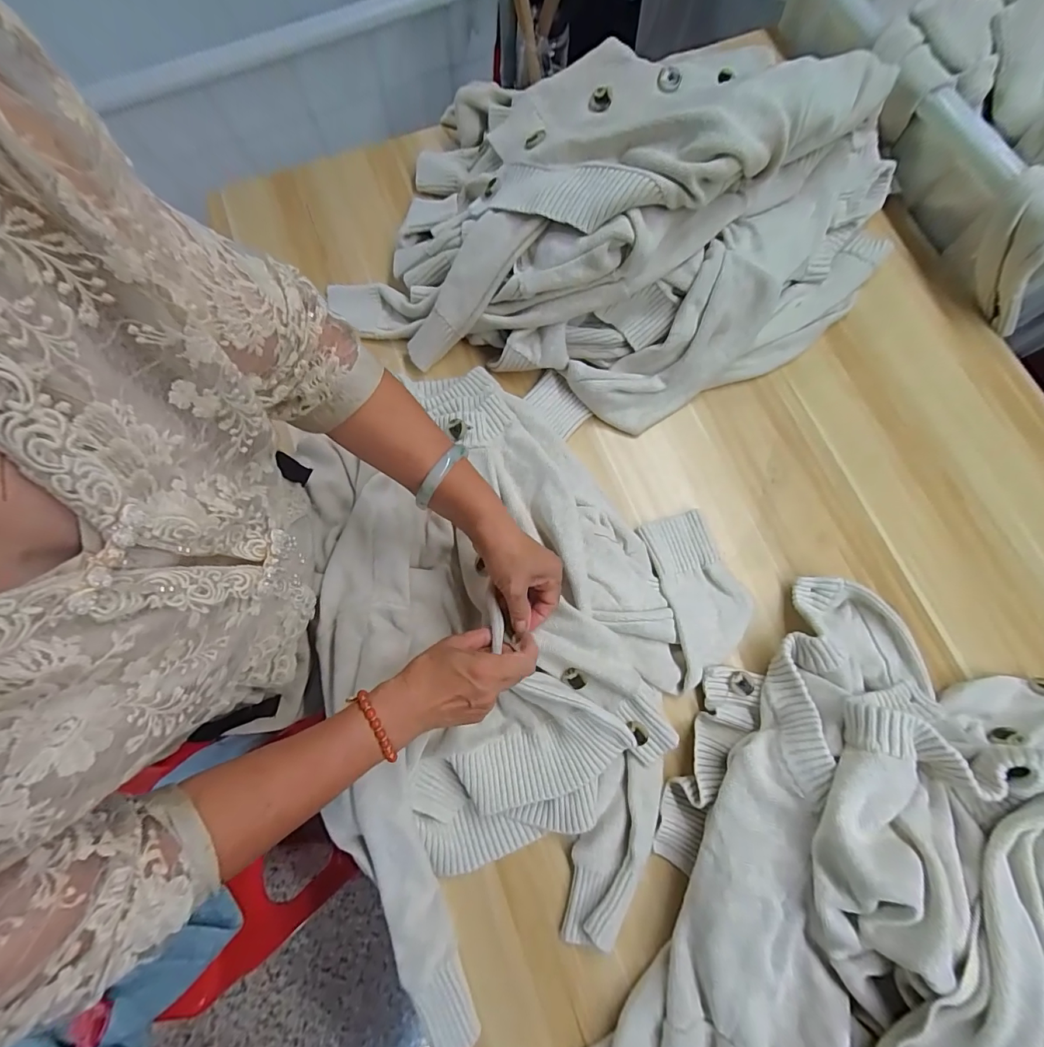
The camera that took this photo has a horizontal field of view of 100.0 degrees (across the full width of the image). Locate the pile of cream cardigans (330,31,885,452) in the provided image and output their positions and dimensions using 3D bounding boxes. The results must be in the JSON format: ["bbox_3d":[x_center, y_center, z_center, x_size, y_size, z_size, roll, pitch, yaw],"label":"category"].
[{"bbox_3d":[0.142,-0.393,0.550,0.654,0.208,0.498,19,76,3],"label":"pile of cream cardigans"}]

